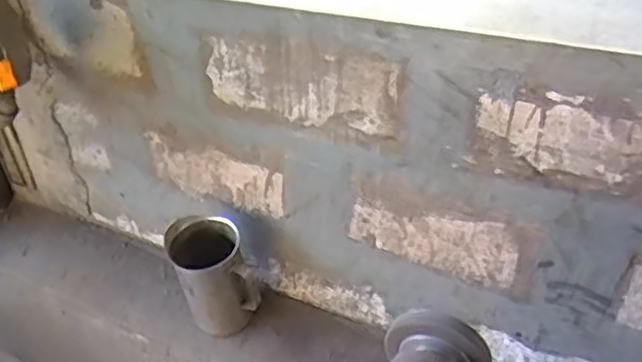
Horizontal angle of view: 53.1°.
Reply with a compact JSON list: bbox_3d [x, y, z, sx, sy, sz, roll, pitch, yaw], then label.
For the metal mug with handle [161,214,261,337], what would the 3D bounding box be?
[{"bbox_3d":[-0.193,0.175,1.164,0.142,0.197,0.121,-11,36,-12],"label":"metal mug with handle"}]

